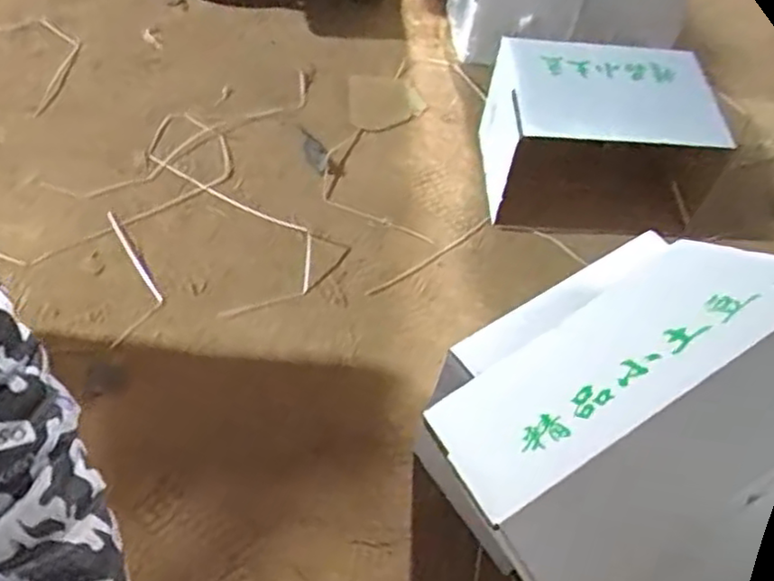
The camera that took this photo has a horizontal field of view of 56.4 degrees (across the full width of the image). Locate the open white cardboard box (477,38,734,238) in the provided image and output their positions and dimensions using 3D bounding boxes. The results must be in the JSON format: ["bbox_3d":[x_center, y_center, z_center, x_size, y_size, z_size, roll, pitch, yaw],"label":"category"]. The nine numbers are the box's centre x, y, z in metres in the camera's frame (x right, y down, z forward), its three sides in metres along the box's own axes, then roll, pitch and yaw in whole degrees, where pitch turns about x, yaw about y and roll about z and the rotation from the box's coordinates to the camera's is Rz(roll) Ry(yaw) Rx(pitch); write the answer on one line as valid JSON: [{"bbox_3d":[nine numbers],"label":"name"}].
[{"bbox_3d":[0.393,-0.307,1.408,0.395,0.244,0.303,4,52,-4],"label":"open white cardboard box"}]

